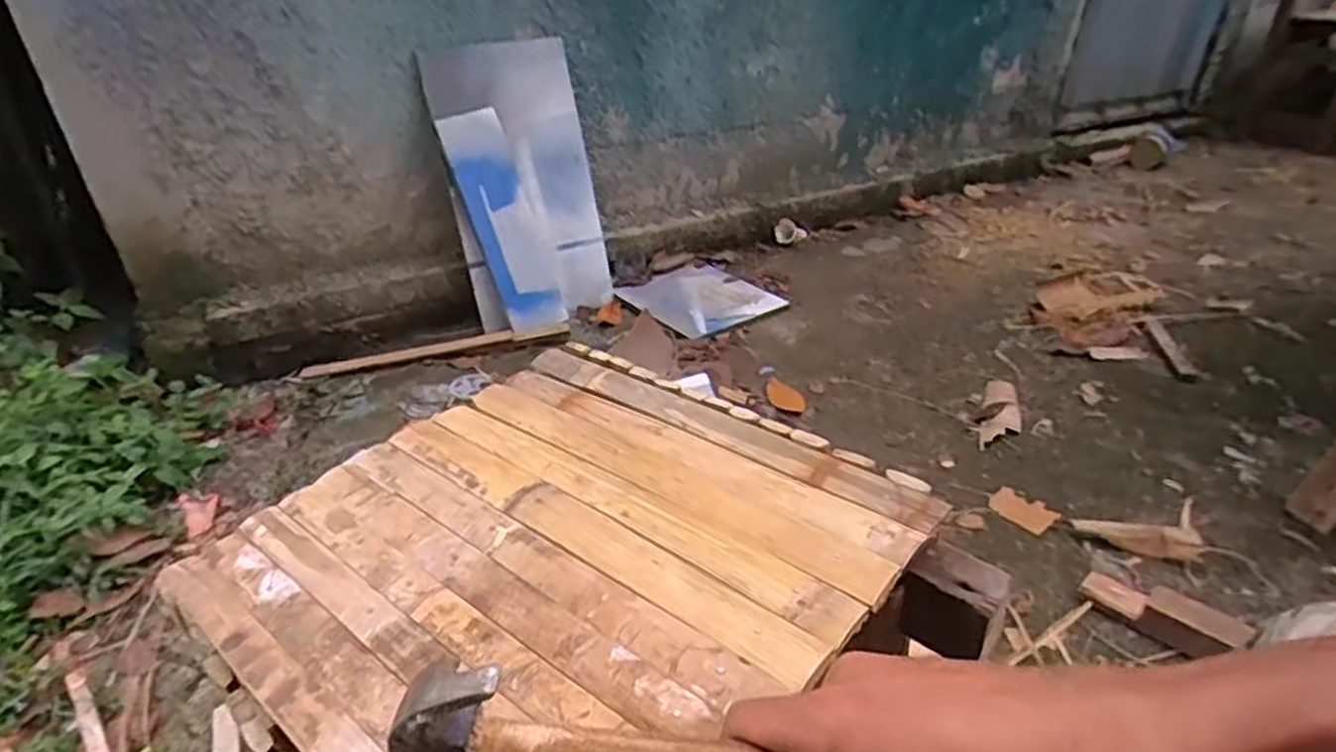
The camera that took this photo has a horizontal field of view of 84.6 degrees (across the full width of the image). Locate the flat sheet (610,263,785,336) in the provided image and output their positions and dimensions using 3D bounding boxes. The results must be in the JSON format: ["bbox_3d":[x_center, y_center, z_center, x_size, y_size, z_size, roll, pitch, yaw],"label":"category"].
[{"bbox_3d":[0.086,-0.199,1.863,0.364,0.034,0.314,-14,36,-29],"label":"flat sheet"}]

